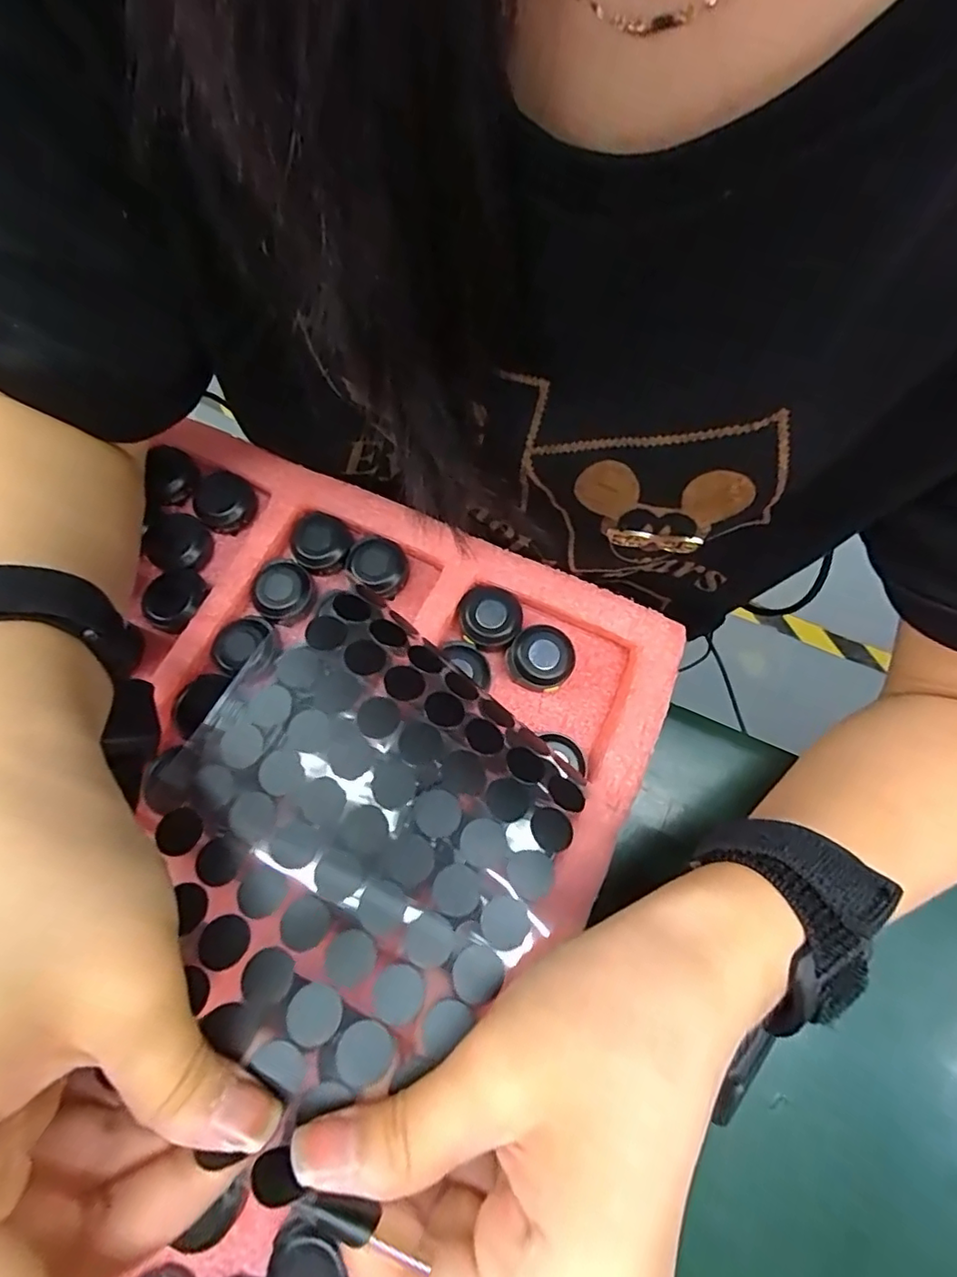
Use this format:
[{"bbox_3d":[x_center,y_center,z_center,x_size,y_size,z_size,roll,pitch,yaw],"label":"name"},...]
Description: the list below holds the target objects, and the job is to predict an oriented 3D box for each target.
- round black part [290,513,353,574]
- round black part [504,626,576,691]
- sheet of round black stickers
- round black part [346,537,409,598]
[{"bbox_3d":[-0.078,-0.046,0.282,0.029,0.009,0.026,26,72,9],"label":"round black part"},{"bbox_3d":[0.028,0.009,0.263,0.029,0.012,0.030,0,70,0],"label":"round black part"},{"bbox_3d":[-0.037,0.054,0.171,0.115,0.030,0.112,39,78,11],"label":"sheet of round black stickers"},{"bbox_3d":[-0.049,-0.035,0.279,0.029,0.011,0.025,28,72,9],"label":"round black part"}]

